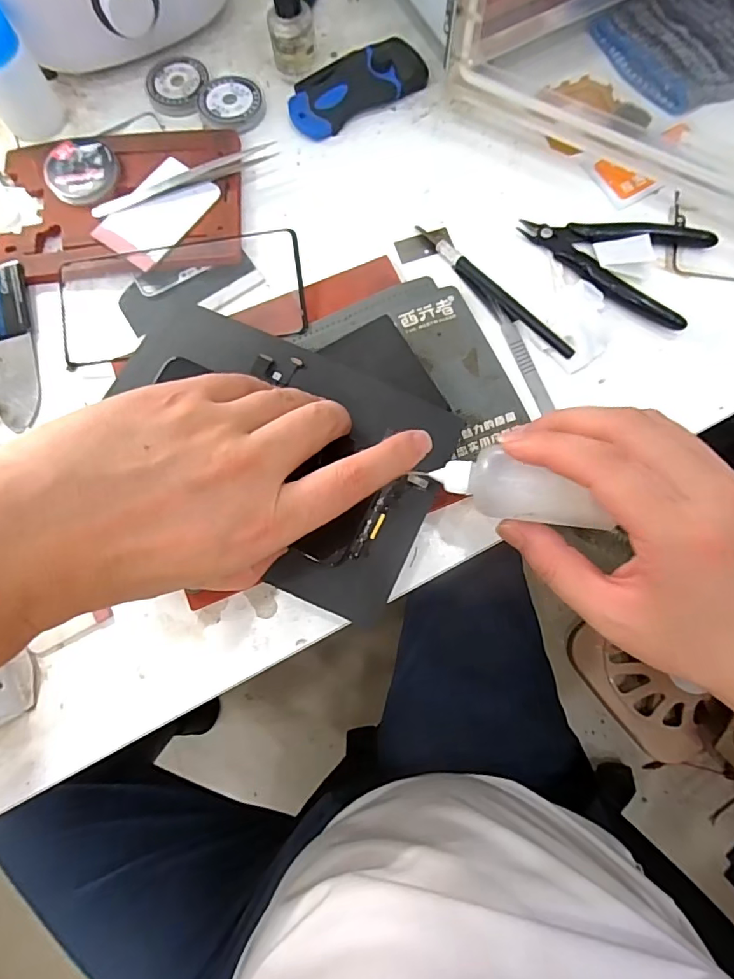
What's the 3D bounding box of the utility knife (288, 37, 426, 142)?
[{"bbox_3d":[-0.008,-0.295,0.357,0.102,0.015,0.049,-25,79,-3],"label":"utility knife"}]

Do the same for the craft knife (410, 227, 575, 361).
[{"bbox_3d":[0.081,-0.131,0.318,0.008,0.009,0.134,-43,81,-7],"label":"craft knife"}]

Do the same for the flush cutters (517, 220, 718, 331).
[{"bbox_3d":[0.159,-0.158,0.321,0.116,0.011,0.074,25,80,6],"label":"flush cutters"}]

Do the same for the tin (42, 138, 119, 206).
[{"bbox_3d":[-0.196,-0.220,0.340,0.051,0.011,0.047,0,78,2],"label":"tin"}]

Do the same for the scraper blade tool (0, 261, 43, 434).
[{"bbox_3d":[-0.236,-0.095,0.321,0.033,0.011,0.111,-14,78,-1],"label":"scraper blade tool"}]

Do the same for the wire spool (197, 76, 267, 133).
[{"bbox_3d":[-0.100,-0.283,0.360,0.048,0.007,0.044,0,78,2],"label":"wire spool"}]

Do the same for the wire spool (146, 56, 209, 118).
[{"bbox_3d":[-0.143,-0.302,0.366,0.042,0.007,0.047,12,79,4],"label":"wire spool"}]

